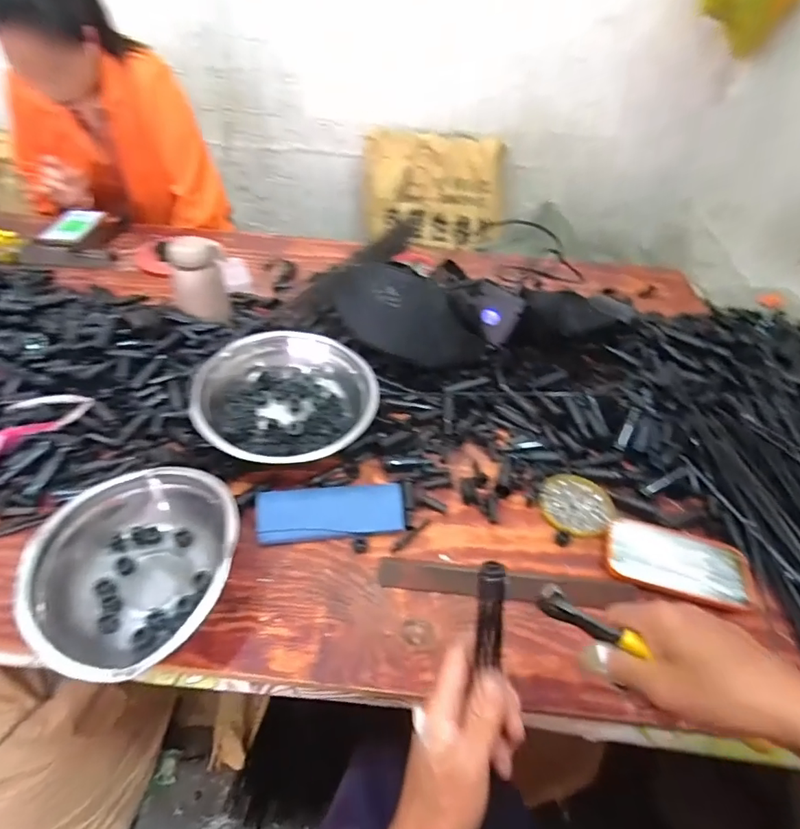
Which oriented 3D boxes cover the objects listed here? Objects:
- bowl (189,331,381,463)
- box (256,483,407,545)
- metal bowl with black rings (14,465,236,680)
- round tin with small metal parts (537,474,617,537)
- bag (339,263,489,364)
[{"bbox_3d":[-0.142,-0.023,0.644,0.221,0.084,0.200,-9,48,-12],"label":"bowl"},{"bbox_3d":[-0.078,0.111,0.576,0.162,0.017,0.059,-4,68,-6],"label":"box"},{"bbox_3d":[-0.252,0.145,0.496,0.186,0.057,0.199,2,44,-2],"label":"metal bowl with black rings"},{"bbox_3d":[0.214,0.109,0.613,0.086,0.018,0.084,2,44,-2],"label":"round tin with small metal parts"},{"bbox_3d":[0.016,-0.137,0.748,0.222,0.120,0.106,15,45,11],"label":"bag"}]

